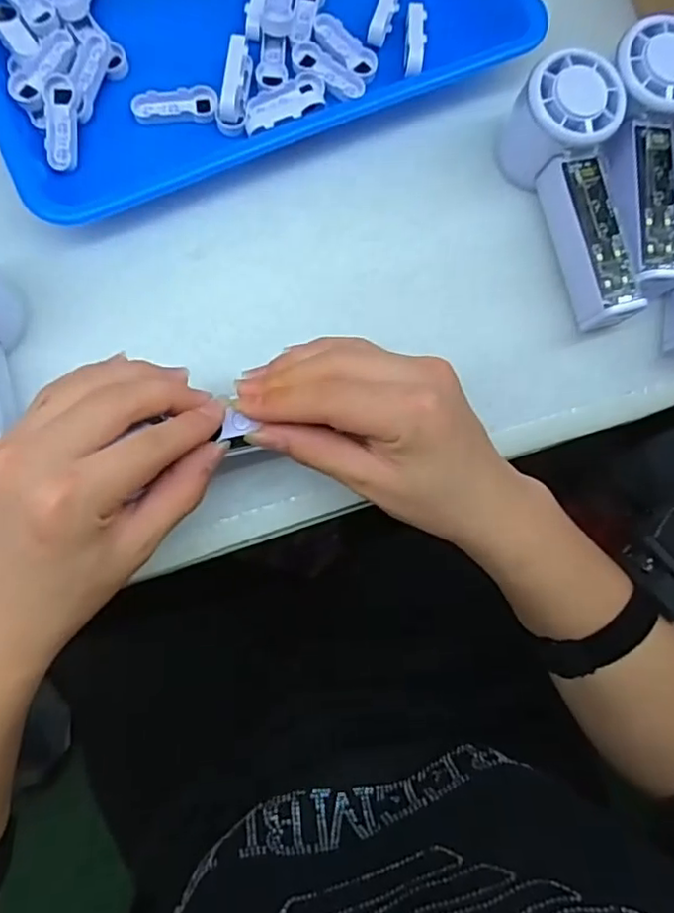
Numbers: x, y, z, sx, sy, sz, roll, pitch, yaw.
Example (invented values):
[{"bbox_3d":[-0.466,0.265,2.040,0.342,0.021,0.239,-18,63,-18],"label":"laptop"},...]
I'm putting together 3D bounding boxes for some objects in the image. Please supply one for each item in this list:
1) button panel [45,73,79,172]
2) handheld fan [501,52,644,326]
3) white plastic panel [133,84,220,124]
[{"bbox_3d":[-0.162,-0.197,0.361,0.017,0.006,0.052,0,95,-16],"label":"button panel"},{"bbox_3d":[0.147,-0.154,0.366,0.056,0.047,0.152,-14,84,-7],"label":"handheld fan"},{"bbox_3d":[-0.099,-0.214,0.373,0.050,0.008,0.019,-5,83,-6],"label":"white plastic panel"}]

